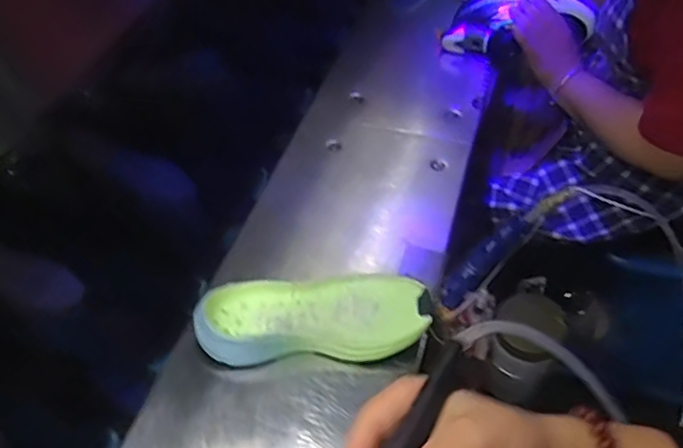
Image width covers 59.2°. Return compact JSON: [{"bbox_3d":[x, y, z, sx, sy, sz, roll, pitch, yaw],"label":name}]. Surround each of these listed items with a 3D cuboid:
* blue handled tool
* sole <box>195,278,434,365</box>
[{"bbox_3d":[0.143,0.023,0.560,0.028,0.173,0.018,18,39,-28],"label":"blue handled tool"},{"bbox_3d":[-0.028,0.095,0.603,0.223,0.049,0.090,-4,48,-1],"label":"sole"}]

